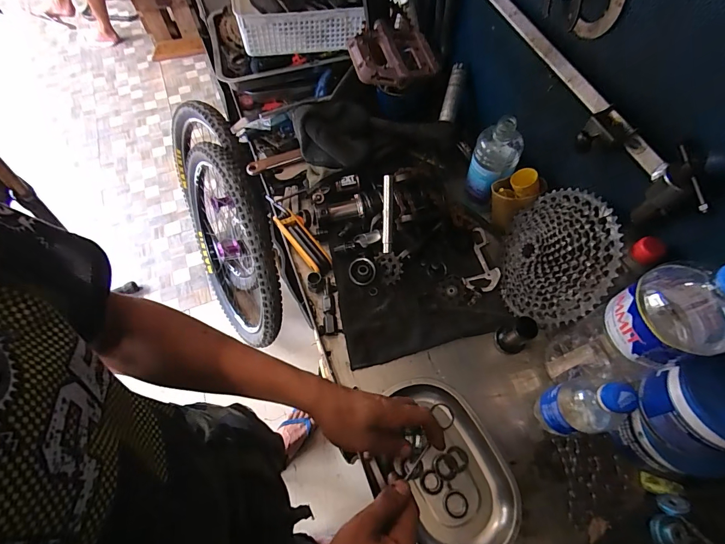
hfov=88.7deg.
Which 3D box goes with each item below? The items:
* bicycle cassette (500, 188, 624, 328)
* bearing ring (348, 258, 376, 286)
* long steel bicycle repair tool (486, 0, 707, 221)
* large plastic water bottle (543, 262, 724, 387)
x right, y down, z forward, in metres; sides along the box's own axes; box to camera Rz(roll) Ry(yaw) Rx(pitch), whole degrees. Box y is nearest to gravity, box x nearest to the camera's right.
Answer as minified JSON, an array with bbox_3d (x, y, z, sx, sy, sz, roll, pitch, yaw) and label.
[{"bbox_3d":[0.258,-0.026,0.524,0.047,0.179,0.193,12,81,-27],"label":"bicycle cassette"},{"bbox_3d":[-0.001,0.000,0.613,0.046,0.009,0.045,0,89,-2],"label":"bearing ring"},{"bbox_3d":[0.256,-0.223,0.480,0.057,0.075,0.419,-22,64,-10],"label":"long steel bicycle repair tool"},{"bbox_3d":[0.309,0.073,0.421,0.106,0.314,0.091,-27,65,-12],"label":"large plastic water bottle"}]

